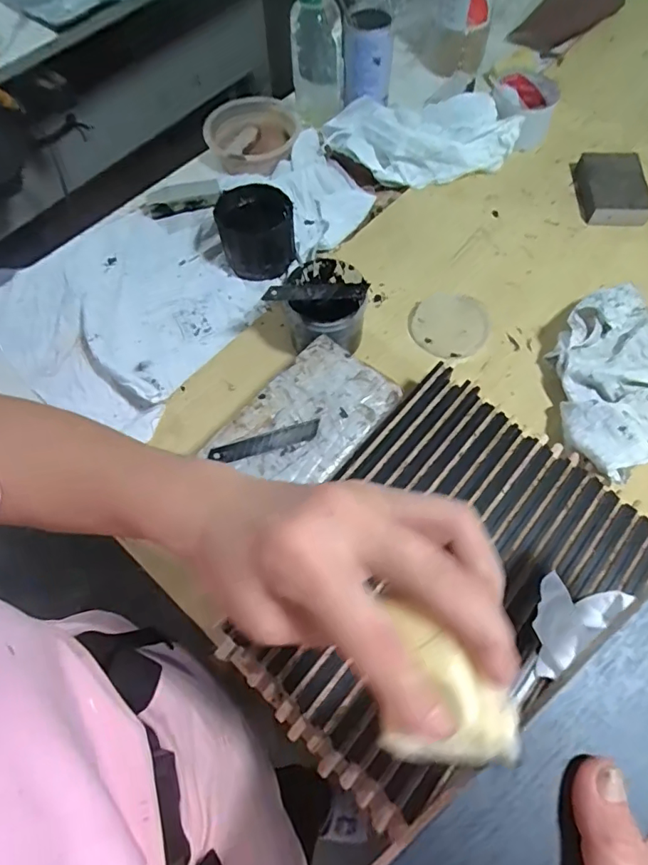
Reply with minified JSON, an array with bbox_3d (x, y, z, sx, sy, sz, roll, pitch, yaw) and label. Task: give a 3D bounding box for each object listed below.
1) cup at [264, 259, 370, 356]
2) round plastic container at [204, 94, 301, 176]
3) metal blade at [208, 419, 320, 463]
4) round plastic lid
[{"bbox_3d":[0.003,-0.123,0.522,0.085,0.080,0.081,-1,65,3],"label":"cup"},{"bbox_3d":[-0.092,-0.402,0.697,0.125,0.039,0.134,-1,65,3],"label":"round plastic container"},{"bbox_3d":[-0.050,0.009,0.434,0.093,0.005,0.016,-15,65,-5],"label":"metal blade"},{"bbox_3d":[0.137,-0.117,0.556,0.082,0.011,0.085,-1,65,3],"label":"round plastic lid"}]

